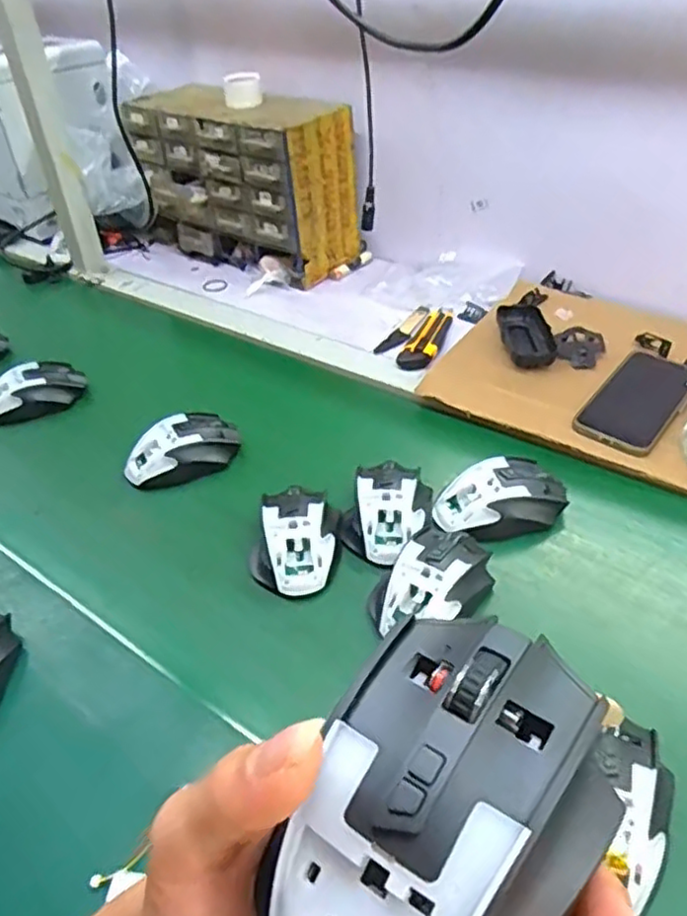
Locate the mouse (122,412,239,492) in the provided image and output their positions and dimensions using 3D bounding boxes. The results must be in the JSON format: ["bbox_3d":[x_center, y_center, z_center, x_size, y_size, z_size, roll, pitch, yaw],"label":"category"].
[{"bbox_3d":[-0.164,-0.009,0.682,0.120,0.040,0.070,-18,41,-16],"label":"mouse"}]

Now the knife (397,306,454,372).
[{"bbox_3d":[0.102,-0.151,0.833,0.046,0.019,0.144,10,42,17],"label":"knife"}]

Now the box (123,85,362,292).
[{"bbox_3d":[-0.154,-0.417,1.017,0.339,0.212,0.140,22,46,28],"label":"box"}]

